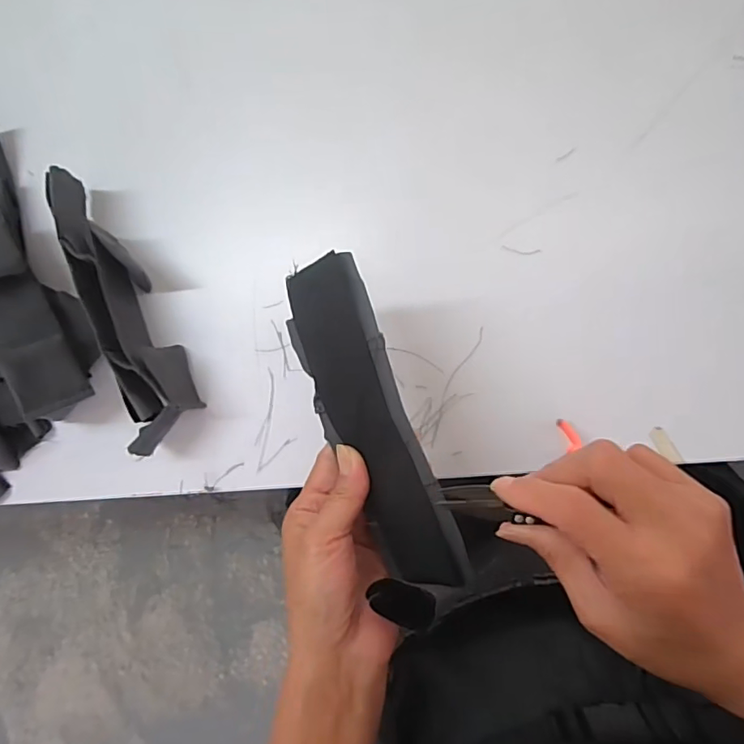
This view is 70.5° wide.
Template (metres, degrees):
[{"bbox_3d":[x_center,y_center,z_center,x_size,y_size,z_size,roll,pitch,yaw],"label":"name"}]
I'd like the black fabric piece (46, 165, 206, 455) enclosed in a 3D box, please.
[{"bbox_3d":[-0.172,-0.047,0.373,0.039,0.049,0.198,-19,87,8],"label":"black fabric piece"}]

